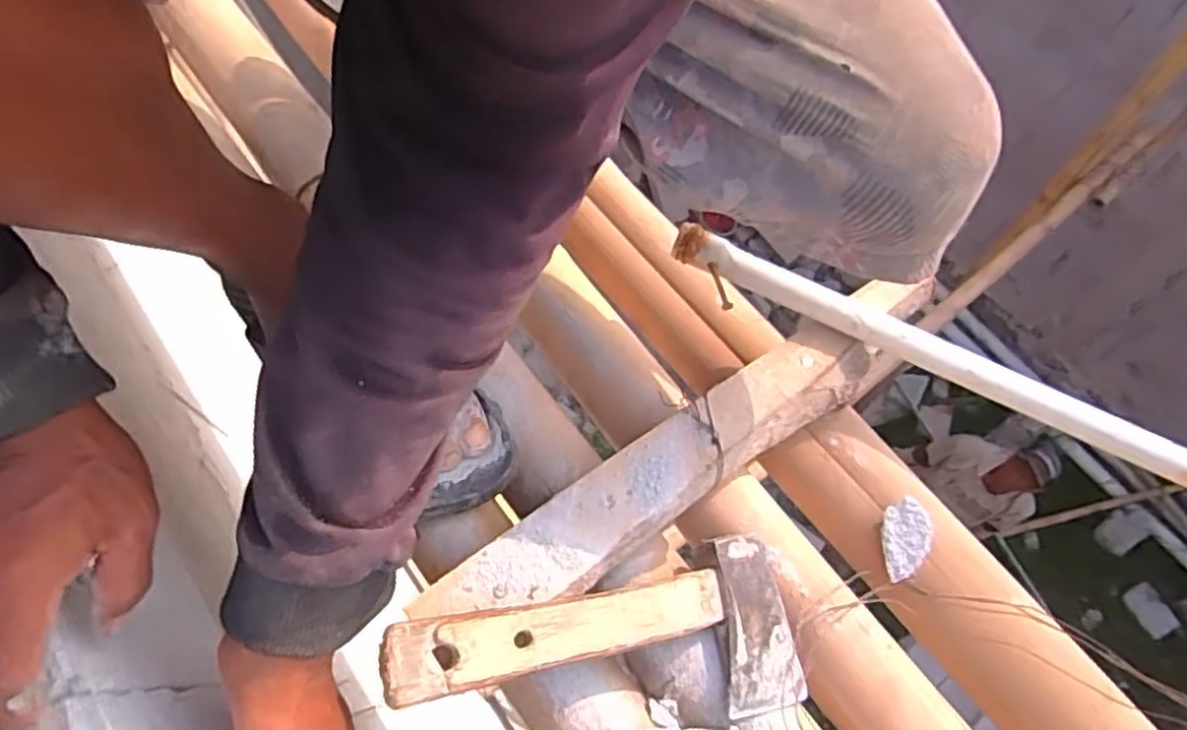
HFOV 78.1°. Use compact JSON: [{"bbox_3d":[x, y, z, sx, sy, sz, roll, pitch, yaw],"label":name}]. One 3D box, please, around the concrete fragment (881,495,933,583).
[{"bbox_3d":[0.201,0.112,0.471,0.027,0.015,0.050,7,65,1],"label":"concrete fragment"}]

